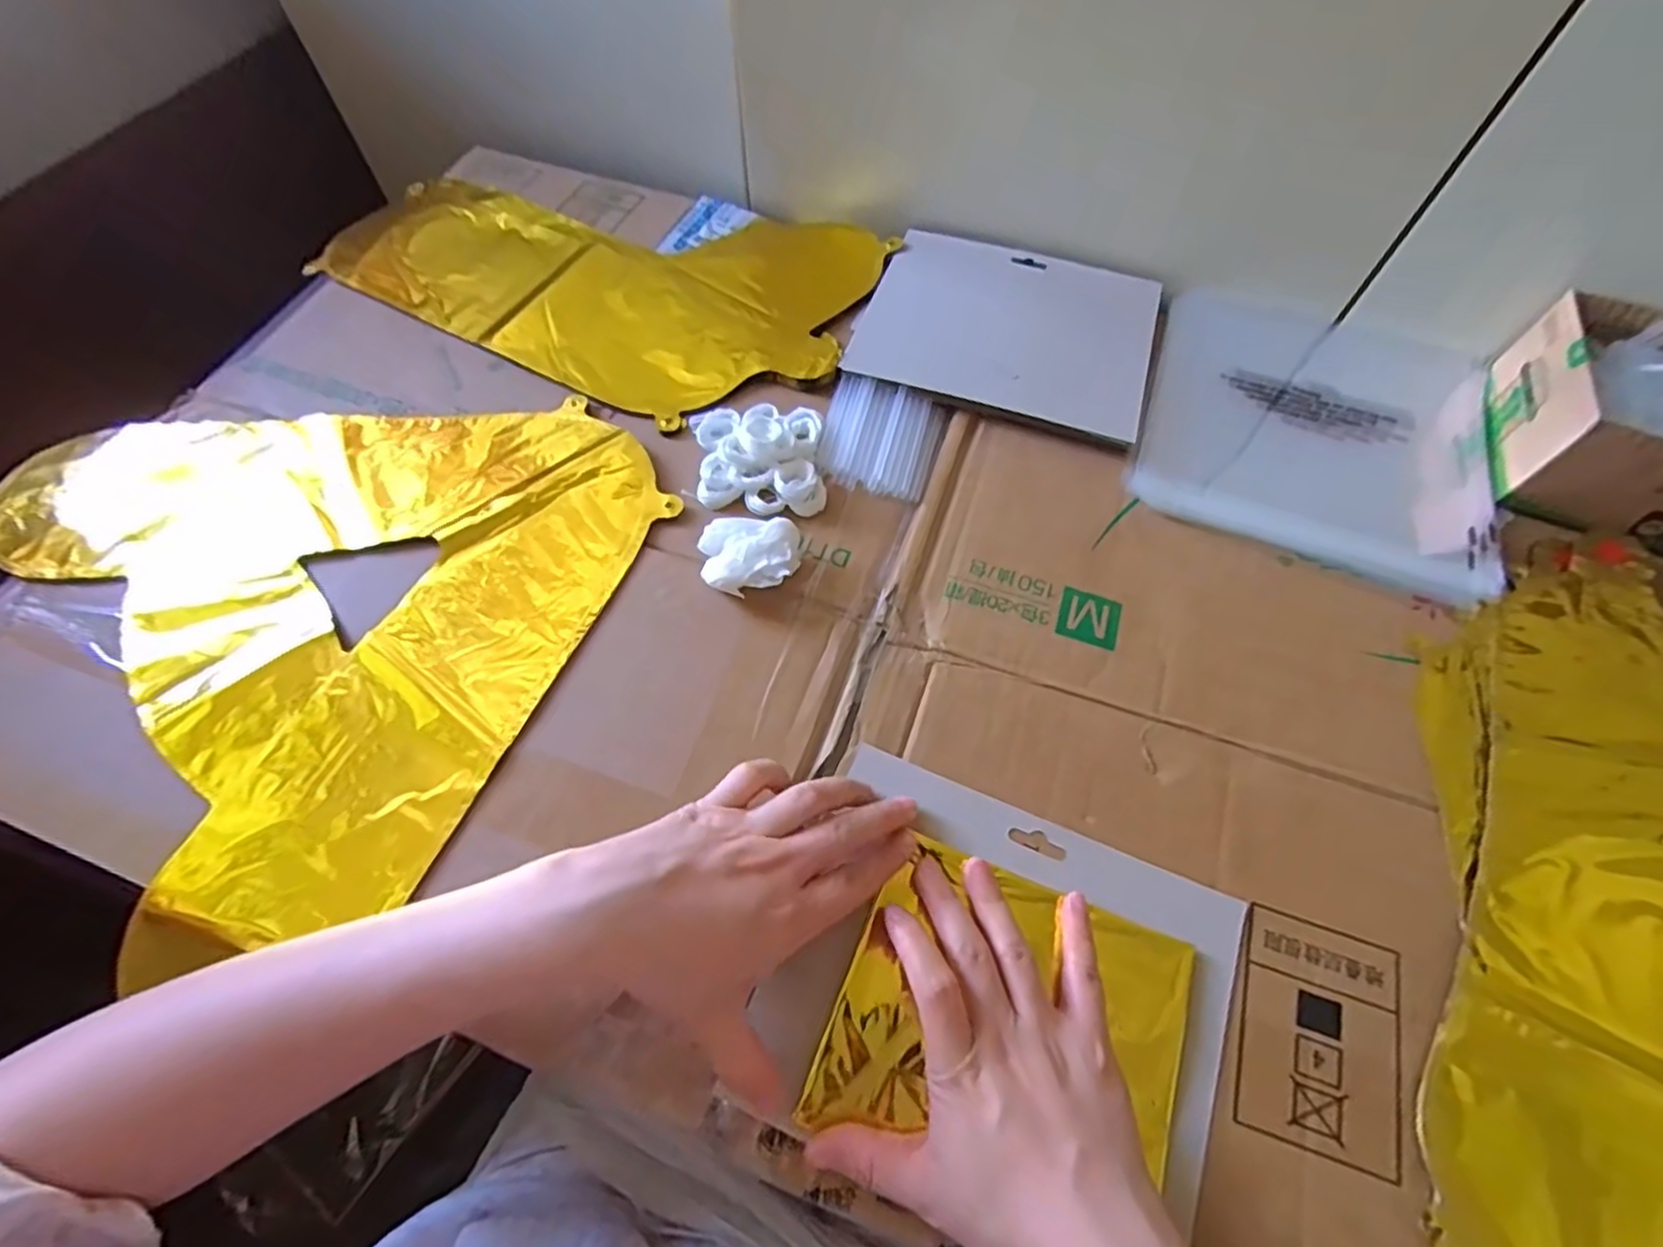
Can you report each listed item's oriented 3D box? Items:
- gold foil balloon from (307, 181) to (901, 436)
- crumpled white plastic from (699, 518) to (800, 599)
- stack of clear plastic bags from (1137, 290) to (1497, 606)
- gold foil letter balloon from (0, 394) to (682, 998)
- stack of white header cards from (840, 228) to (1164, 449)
[{"bbox_3d":[-0.177,-0.258,0.532,0.396,0.018,0.215,19,63,8],"label":"gold foil balloon"},{"bbox_3d":[-0.045,-0.038,0.398,0.053,0.023,0.044,-1,62,-2],"label":"crumpled white plastic"},{"bbox_3d":[0.327,-0.142,0.488,0.213,0.020,0.253,21,60,9],"label":"stack of clear plastic bags"},{"bbox_3d":[-0.314,-0.022,0.401,0.356,0.018,0.324,20,63,9],"label":"gold foil letter balloon"},{"bbox_3d":[0.123,-0.204,0.494,0.191,0.012,0.158,17,63,7],"label":"stack of white header cards"}]

